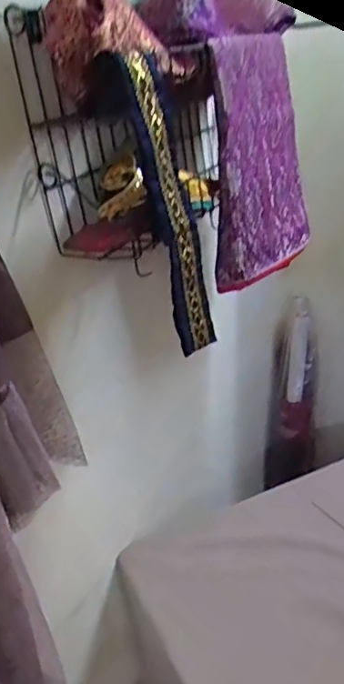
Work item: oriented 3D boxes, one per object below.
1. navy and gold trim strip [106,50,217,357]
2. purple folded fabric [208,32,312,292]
[{"bbox_3d":[-0.002,-0.131,0.574,0.047,0.300,0.087,4,27,25],"label":"navy and gold trim strip"},{"bbox_3d":[0.129,-0.251,0.764,0.057,0.297,0.228,10,30,33],"label":"purple folded fabric"}]

